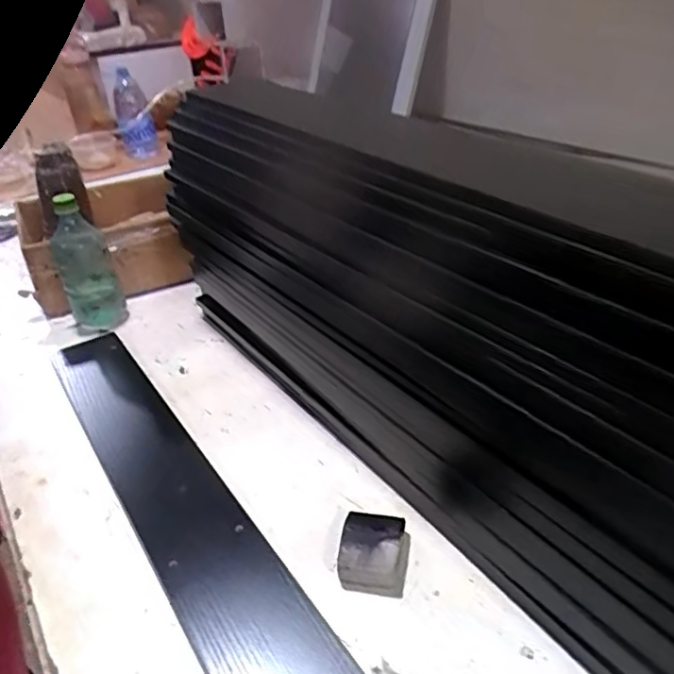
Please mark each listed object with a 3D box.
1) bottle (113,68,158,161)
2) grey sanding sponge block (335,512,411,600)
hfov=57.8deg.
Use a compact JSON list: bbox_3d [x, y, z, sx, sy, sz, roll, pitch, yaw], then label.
[{"bbox_3d":[-0.574,-0.623,1.731,0.098,0.225,0.091,-13,33,-13],"label":"bottle"},{"bbox_3d":[0.034,0.195,0.559,0.059,0.027,0.072,4,33,13],"label":"grey sanding sponge block"}]

